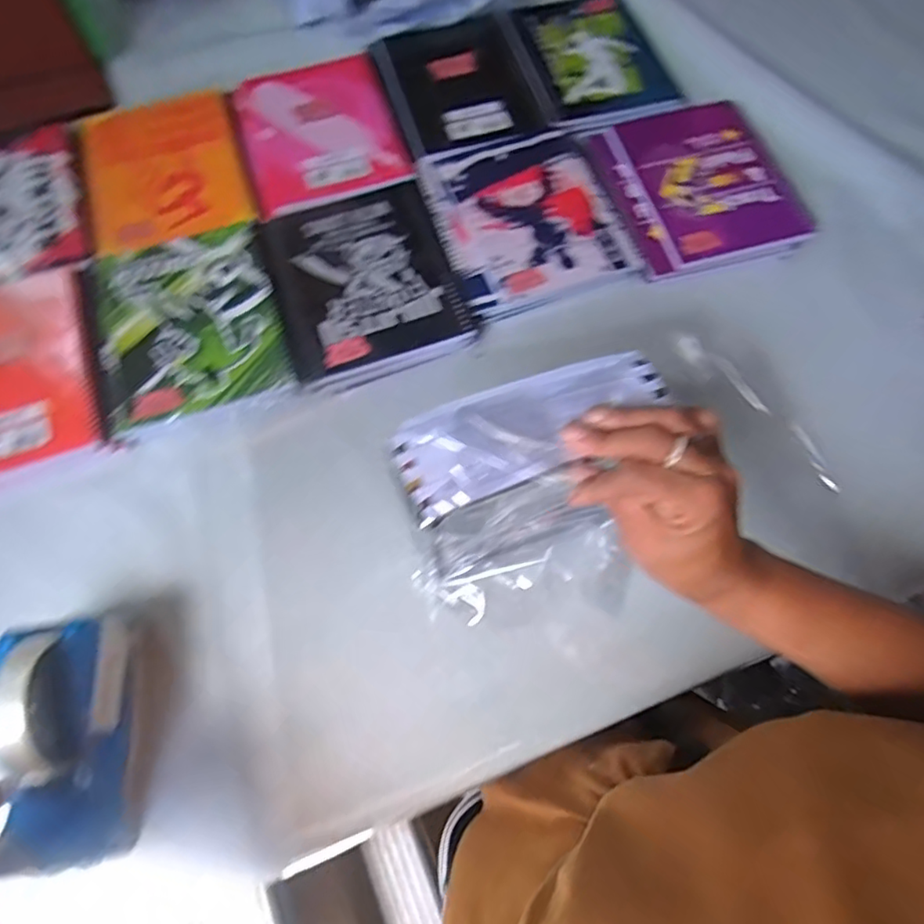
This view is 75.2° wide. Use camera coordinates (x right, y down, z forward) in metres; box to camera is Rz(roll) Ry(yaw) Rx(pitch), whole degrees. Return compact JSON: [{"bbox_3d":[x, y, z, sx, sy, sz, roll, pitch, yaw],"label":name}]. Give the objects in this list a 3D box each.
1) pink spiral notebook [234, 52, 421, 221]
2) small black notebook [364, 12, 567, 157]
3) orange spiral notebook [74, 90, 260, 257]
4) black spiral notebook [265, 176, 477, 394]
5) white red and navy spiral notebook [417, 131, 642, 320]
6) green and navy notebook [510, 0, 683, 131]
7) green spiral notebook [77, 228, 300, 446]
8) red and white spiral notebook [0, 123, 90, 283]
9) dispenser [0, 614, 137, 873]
[{"bbox_3d":[-0.155,-0.364,0.649,0.162,0.008,0.207,-18,70,-5],"label":"pink spiral notebook"},{"bbox_3d":[0.000,-0.429,0.667,0.165,0.023,0.210,-15,70,-4],"label":"small black notebook"},{"bbox_3d":[-0.309,-0.305,0.620,0.160,0.011,0.190,-18,70,-5],"label":"orange spiral notebook"},{"bbox_3d":[-0.093,-0.181,0.574,0.170,0.008,0.207,-20,70,-6],"label":"black spiral notebook"},{"bbox_3d":[0.064,-0.254,0.602,0.177,0.009,0.203,-16,70,-4],"label":"white red and navy spiral notebook"},{"bbox_3d":[0.145,-0.464,0.680,0.141,0.016,0.201,-12,70,-3],"label":"green and navy notebook"},{"bbox_3d":[-0.254,-0.129,0.555,0.168,0.008,0.195,-18,70,-5],"label":"green spiral notebook"},{"bbox_3d":[-0.469,-0.258,0.607,0.166,0.017,0.197,-18,72,-7],"label":"red and white spiral notebook"},{"bbox_3d":[-0.266,0.182,0.393,0.053,0.090,0.146,-9,71,-4],"label":"dispenser"}]

